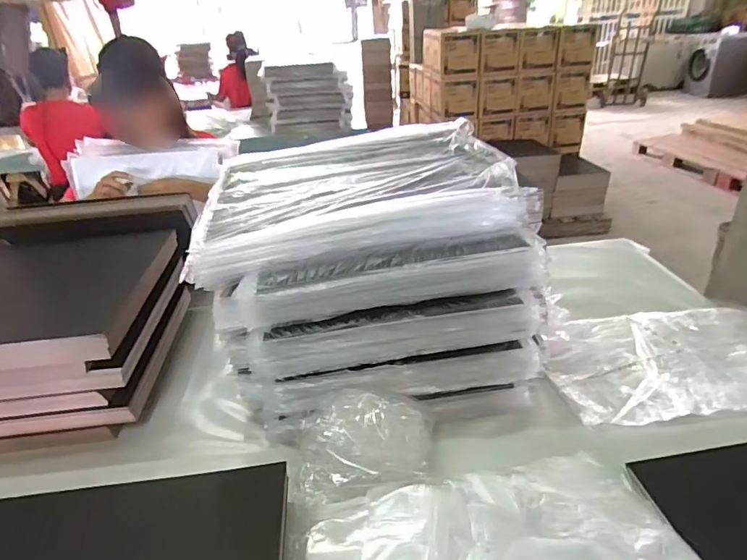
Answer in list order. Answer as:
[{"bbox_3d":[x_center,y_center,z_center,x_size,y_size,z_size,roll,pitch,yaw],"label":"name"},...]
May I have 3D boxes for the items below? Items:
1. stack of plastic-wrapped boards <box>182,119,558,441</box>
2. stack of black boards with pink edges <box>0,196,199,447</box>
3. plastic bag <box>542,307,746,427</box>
[{"bbox_3d":[-0.020,-0.032,0.902,0.494,0.348,0.514,-8,29,-6],"label":"stack of plastic-wrapped boards"},{"bbox_3d":[-0.660,0.111,0.872,0.563,0.212,0.383,-5,29,0],"label":"stack of black boards with pink edges"},{"bbox_3d":[0.522,0.125,0.835,0.469,0.043,0.265,-6,29,-2],"label":"plastic bag"}]

